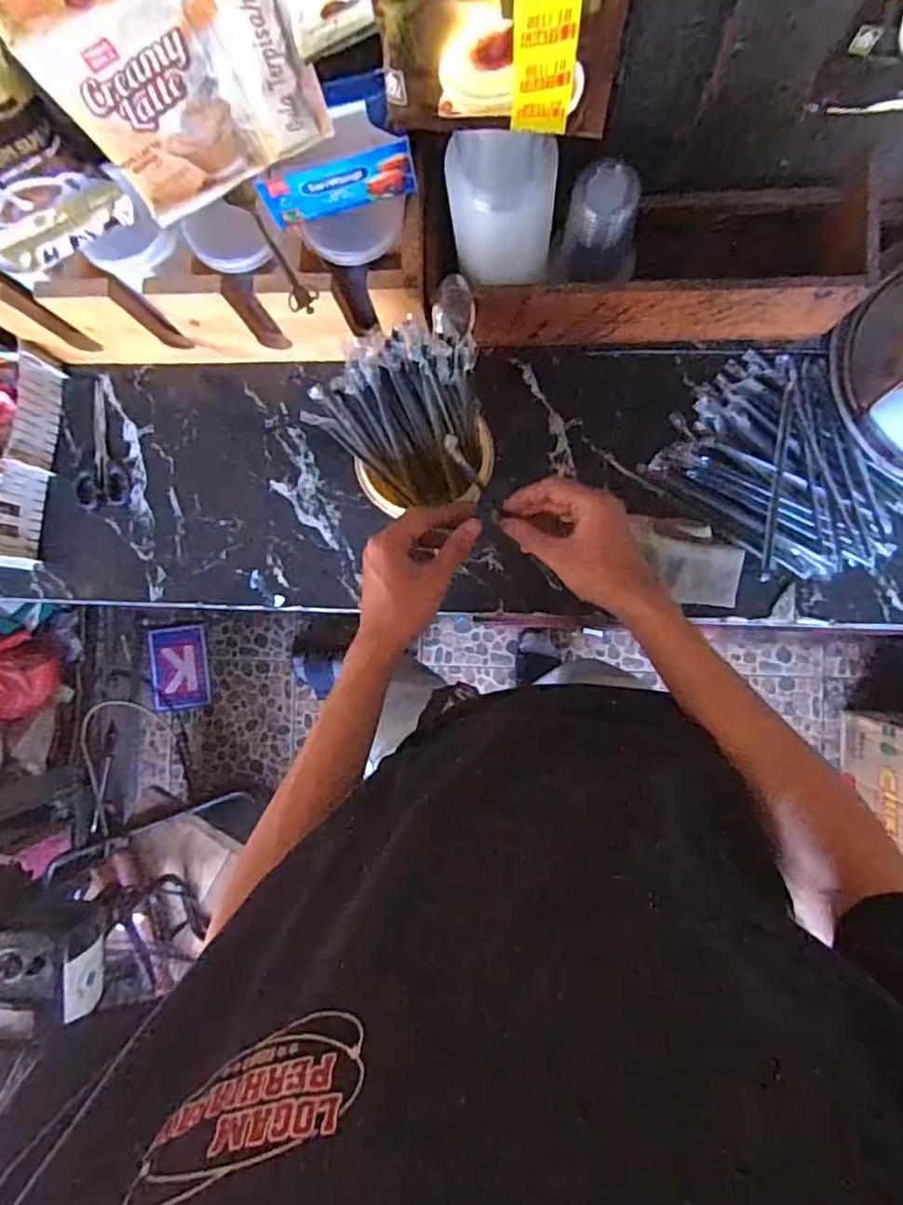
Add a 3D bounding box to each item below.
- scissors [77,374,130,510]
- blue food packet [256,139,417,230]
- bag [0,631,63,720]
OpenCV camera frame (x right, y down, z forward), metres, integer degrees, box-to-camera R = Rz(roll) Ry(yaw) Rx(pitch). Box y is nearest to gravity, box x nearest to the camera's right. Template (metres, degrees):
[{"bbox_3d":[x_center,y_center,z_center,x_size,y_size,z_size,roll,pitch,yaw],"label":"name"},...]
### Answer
[{"bbox_3d":[-0.409,-0.189,0.748,0.061,0.008,0.156,6,89,5],"label":"scissors"},{"bbox_3d":[-0.096,-0.358,0.539,0.127,0.049,0.011,-14,87,4],"label":"blue food packet"},{"bbox_3d":[-0.898,0.149,1.283,0.068,0.206,0.184,16,90,5],"label":"bag"}]

